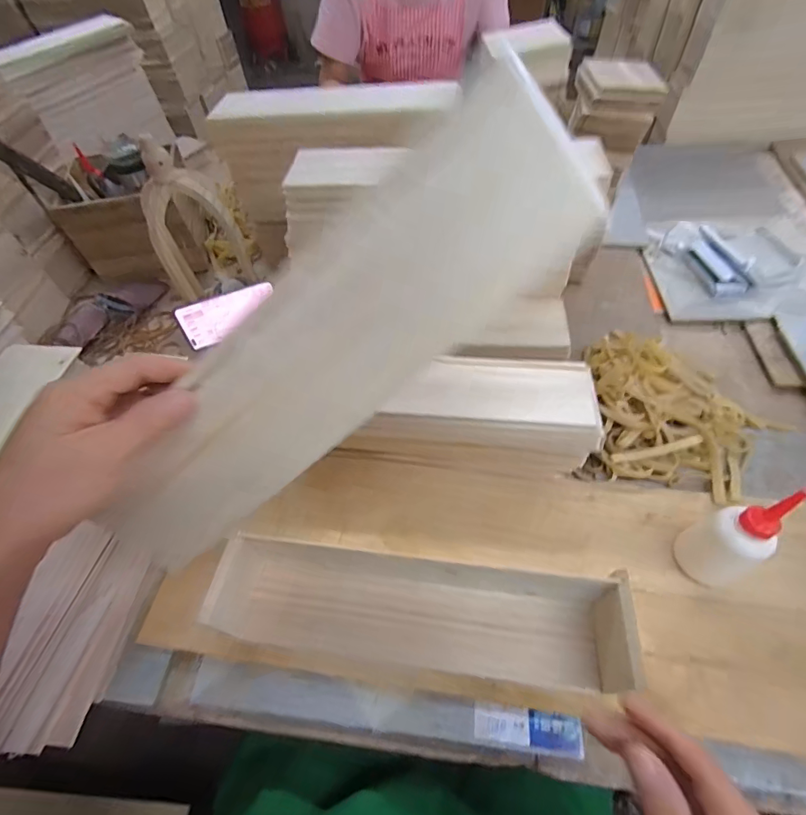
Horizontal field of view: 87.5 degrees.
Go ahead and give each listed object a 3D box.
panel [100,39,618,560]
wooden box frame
[{"bbox_3d":[-0.056,-0.019,0.251,0.356,0.089,0.009,-39,20,16],"label":"panel"},{"bbox_3d":[0.024,0.210,0.426,0.372,0.102,0.114,7,57,7],"label":"wooden box frame"}]

